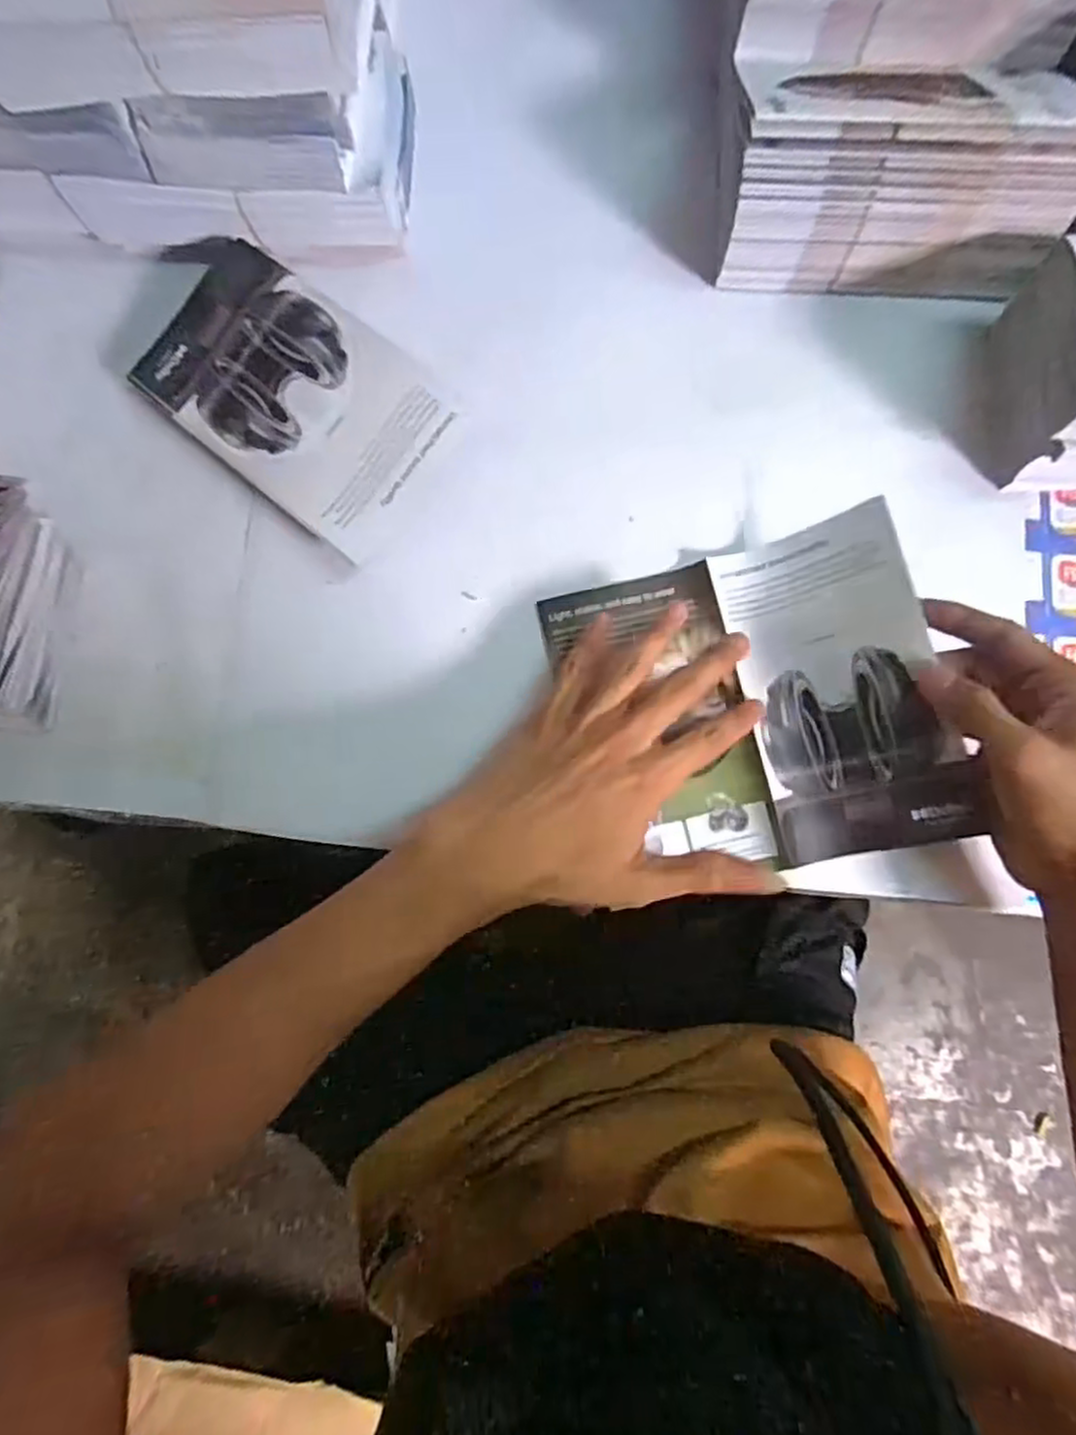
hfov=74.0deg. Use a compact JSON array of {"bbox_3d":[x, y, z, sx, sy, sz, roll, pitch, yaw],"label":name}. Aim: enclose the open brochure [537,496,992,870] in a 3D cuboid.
[{"bbox_3d":[0.109,-0.007,0.373,0.180,0.051,0.171,-11,81,-1],"label":"open brochure"}]

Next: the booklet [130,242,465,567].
[{"bbox_3d":[-0.139,-0.182,0.396,0.188,0.017,0.103,39,96,5],"label":"booklet"}]

